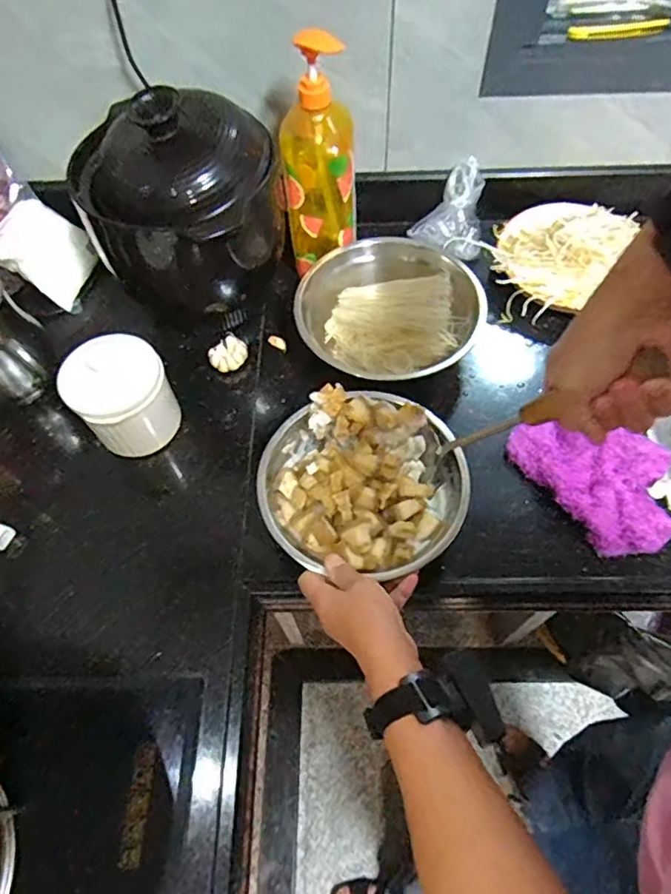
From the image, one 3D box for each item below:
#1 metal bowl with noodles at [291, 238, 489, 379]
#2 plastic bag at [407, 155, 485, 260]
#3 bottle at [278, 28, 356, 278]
[{"bbox_3d":[0.067,-0.177,0.728,0.233,0.074,0.176,-17,61,-8],"label":"metal bowl with noodles"},{"bbox_3d":[0.158,-0.335,0.806,0.099,0.080,0.106,2,60,3],"label":"plastic bag"},{"bbox_3d":[-0.019,-0.347,0.692,0.094,0.258,0.067,-6,60,-2],"label":"bottle"}]

